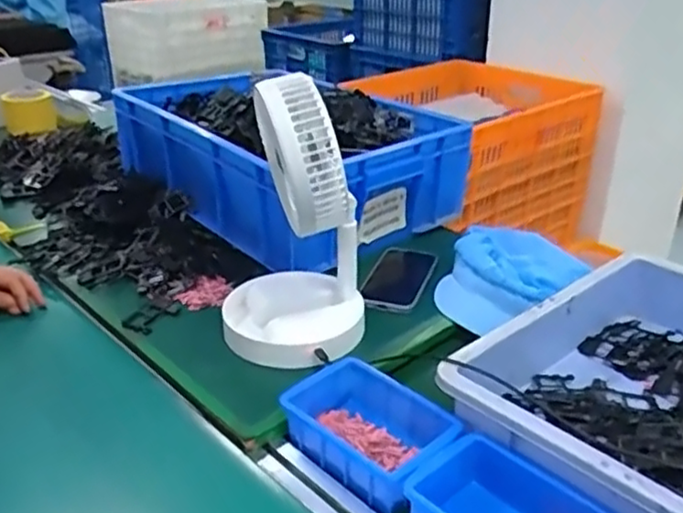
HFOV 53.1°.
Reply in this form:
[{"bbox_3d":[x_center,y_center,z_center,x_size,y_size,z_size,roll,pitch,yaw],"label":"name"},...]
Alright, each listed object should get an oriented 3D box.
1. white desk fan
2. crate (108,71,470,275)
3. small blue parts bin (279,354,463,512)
[{"bbox_3d":[-0.054,-0.043,0.737,0.153,0.291,0.151,-3,27,-6],"label":"white desk fan"},{"bbox_3d":[-0.100,-0.163,1.082,0.336,0.156,0.520,-22,34,-36],"label":"crate"},{"bbox_3d":[0.029,0.161,0.632,0.100,0.057,0.151,-24,36,-39],"label":"small blue parts bin"}]

